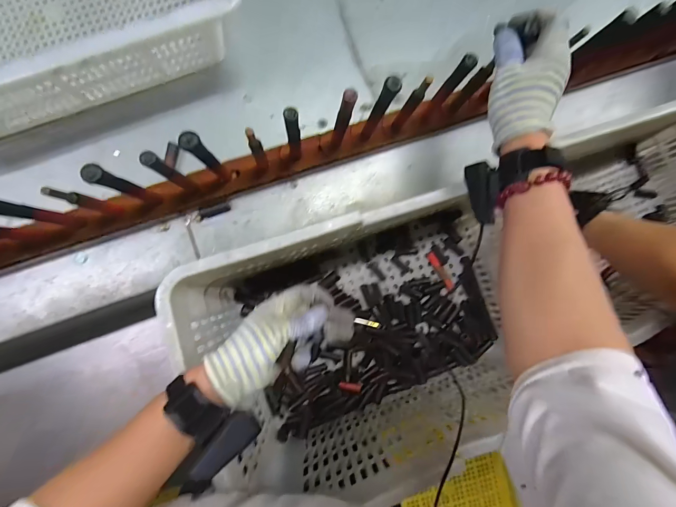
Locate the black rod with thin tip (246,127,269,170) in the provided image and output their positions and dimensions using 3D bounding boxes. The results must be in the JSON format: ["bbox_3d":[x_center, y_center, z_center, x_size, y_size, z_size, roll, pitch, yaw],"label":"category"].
[{"bbox_3d":[-0.104,-0.133,0.413,0.017,0.120,0.011,-21,89,-6],"label":"black rod with thin tip"}]

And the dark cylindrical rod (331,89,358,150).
[{"bbox_3d":[0.006,-0.170,0.423,0.019,0.132,0.015,10,86,-5],"label":"dark cylindrical rod"}]

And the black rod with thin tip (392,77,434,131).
[{"bbox_3d":[0.096,-0.198,0.439,0.018,0.120,0.019,0,87,-5],"label":"black rod with thin tip"}]

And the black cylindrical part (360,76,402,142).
[{"bbox_3d":[0.053,-0.184,0.429,0.020,0.148,0.018,27,85,-3],"label":"black cylindrical part"}]

